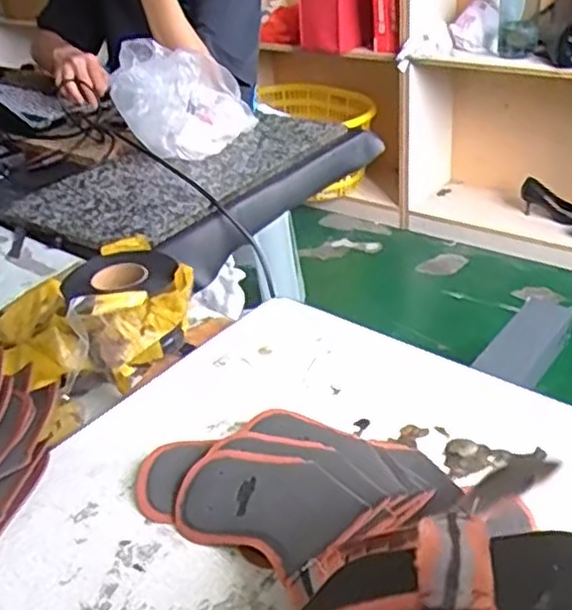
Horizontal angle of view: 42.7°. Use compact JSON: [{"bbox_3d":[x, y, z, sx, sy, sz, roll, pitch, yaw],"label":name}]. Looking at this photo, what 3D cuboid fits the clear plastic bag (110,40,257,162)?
[{"bbox_3d":[-0.160,-0.327,1.160,0.190,0.157,0.168,-4,32,2],"label":"clear plastic bag"}]

